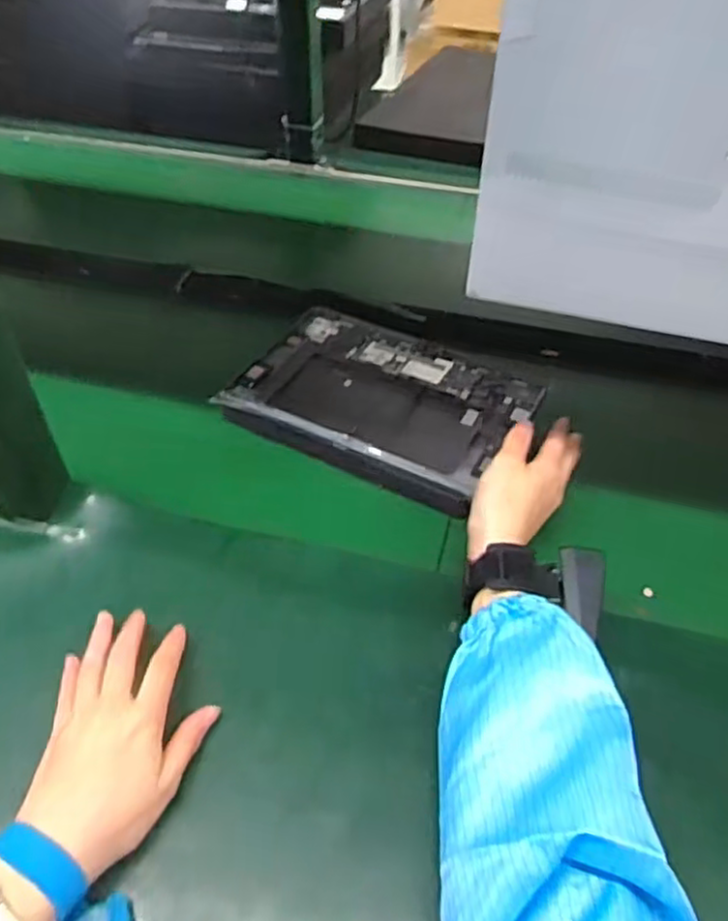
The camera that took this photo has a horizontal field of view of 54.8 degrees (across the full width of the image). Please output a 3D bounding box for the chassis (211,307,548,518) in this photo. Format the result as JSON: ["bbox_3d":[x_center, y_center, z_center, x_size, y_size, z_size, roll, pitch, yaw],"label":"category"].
[{"bbox_3d":[0.016,-0.054,0.635,0.244,0.029,0.177,20,46,18],"label":"chassis"}]

